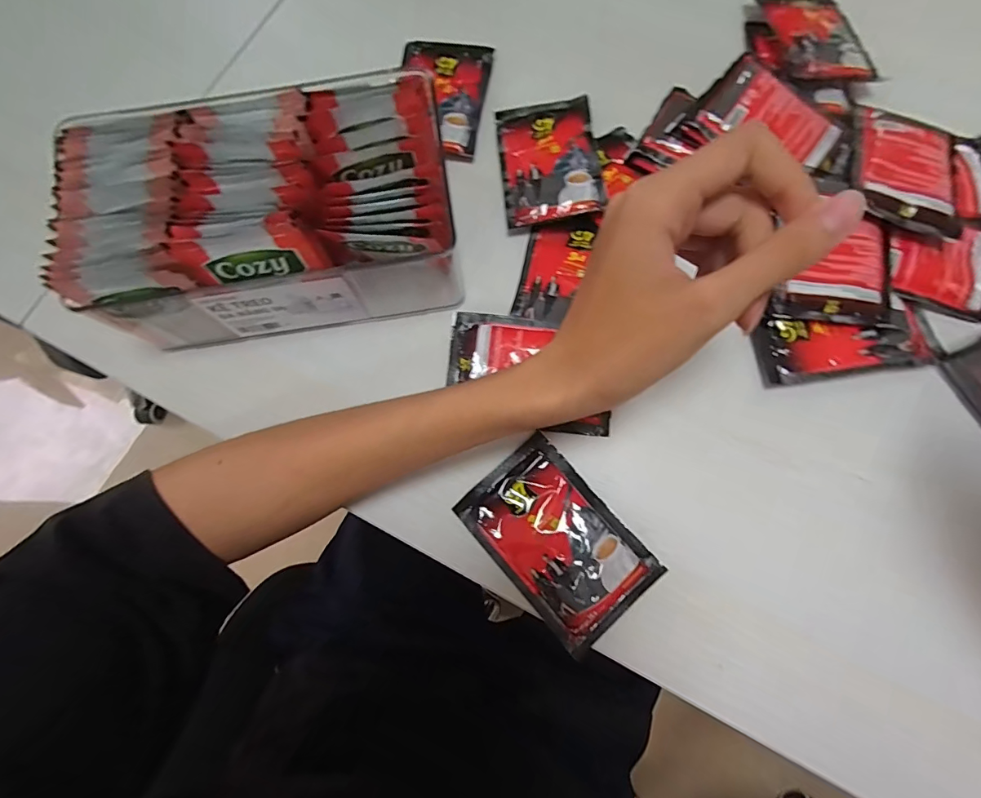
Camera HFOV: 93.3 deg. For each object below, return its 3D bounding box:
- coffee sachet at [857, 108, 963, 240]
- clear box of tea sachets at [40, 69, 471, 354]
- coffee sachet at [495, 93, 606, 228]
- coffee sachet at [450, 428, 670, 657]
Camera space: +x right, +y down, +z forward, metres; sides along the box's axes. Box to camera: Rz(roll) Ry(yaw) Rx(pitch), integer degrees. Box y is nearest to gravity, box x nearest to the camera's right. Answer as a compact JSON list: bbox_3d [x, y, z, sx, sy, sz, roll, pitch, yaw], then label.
[{"bbox_3d":[0.263,-0.144,0.291,0.063,0.012,0.093,18,77,8],"label":"coffee sachet"},{"bbox_3d":[-0.127,-0.109,0.272,0.204,0.076,0.116,-7,75,2],"label":"clear box of tea sachets"},{"bbox_3d":[0.041,-0.166,0.320,0.064,0.013,0.096,-5,75,2],"label":"coffee sachet"},{"bbox_3d":[0.037,0.079,0.261,0.067,0.009,0.102,-41,77,-7],"label":"coffee sachet"}]

